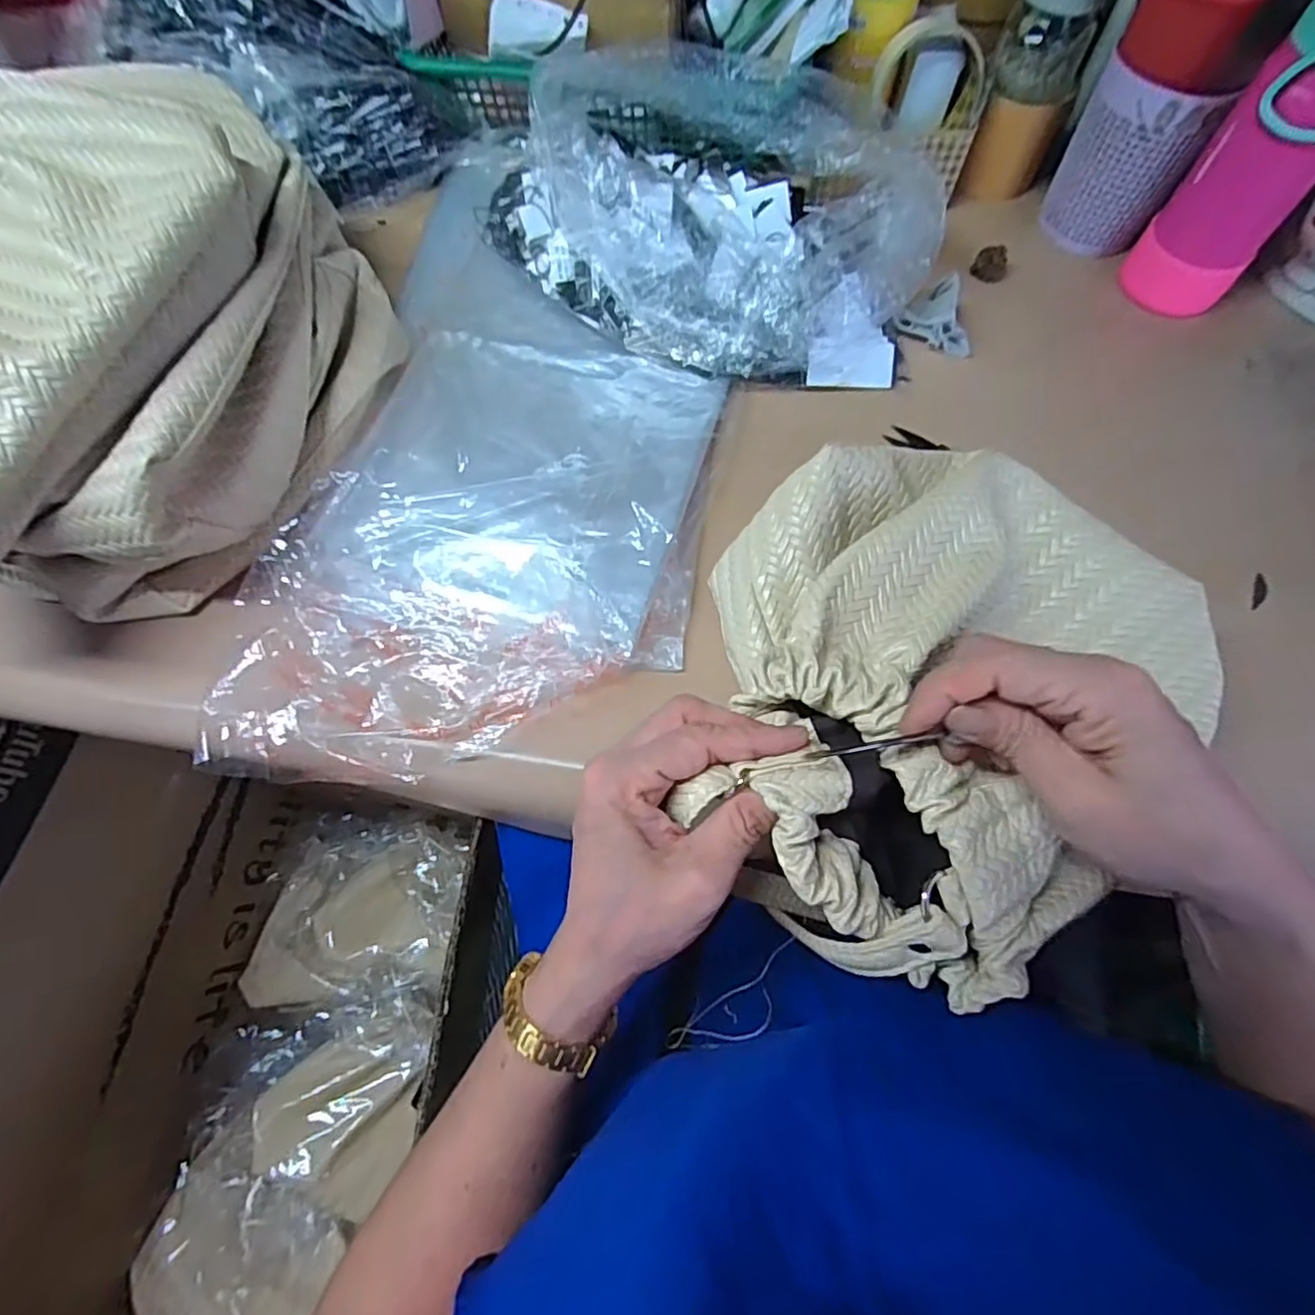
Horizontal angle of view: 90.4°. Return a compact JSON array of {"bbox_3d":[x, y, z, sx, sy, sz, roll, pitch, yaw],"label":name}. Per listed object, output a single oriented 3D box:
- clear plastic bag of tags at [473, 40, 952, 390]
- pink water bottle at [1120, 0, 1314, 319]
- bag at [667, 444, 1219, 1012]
[{"bbox_3d":[0.034,-0.329,0.480,0.336,0.100,0.200,13,69,5],"label":"clear plastic bag of tags"},{"bbox_3d":[0.411,-0.337,0.440,0.076,0.202,0.060,37,73,13],"label":"pink water bottle"},{"bbox_3d":[0.130,0.000,0.304,0.275,0.066,0.216,-40,74,-14],"label":"bag"}]

